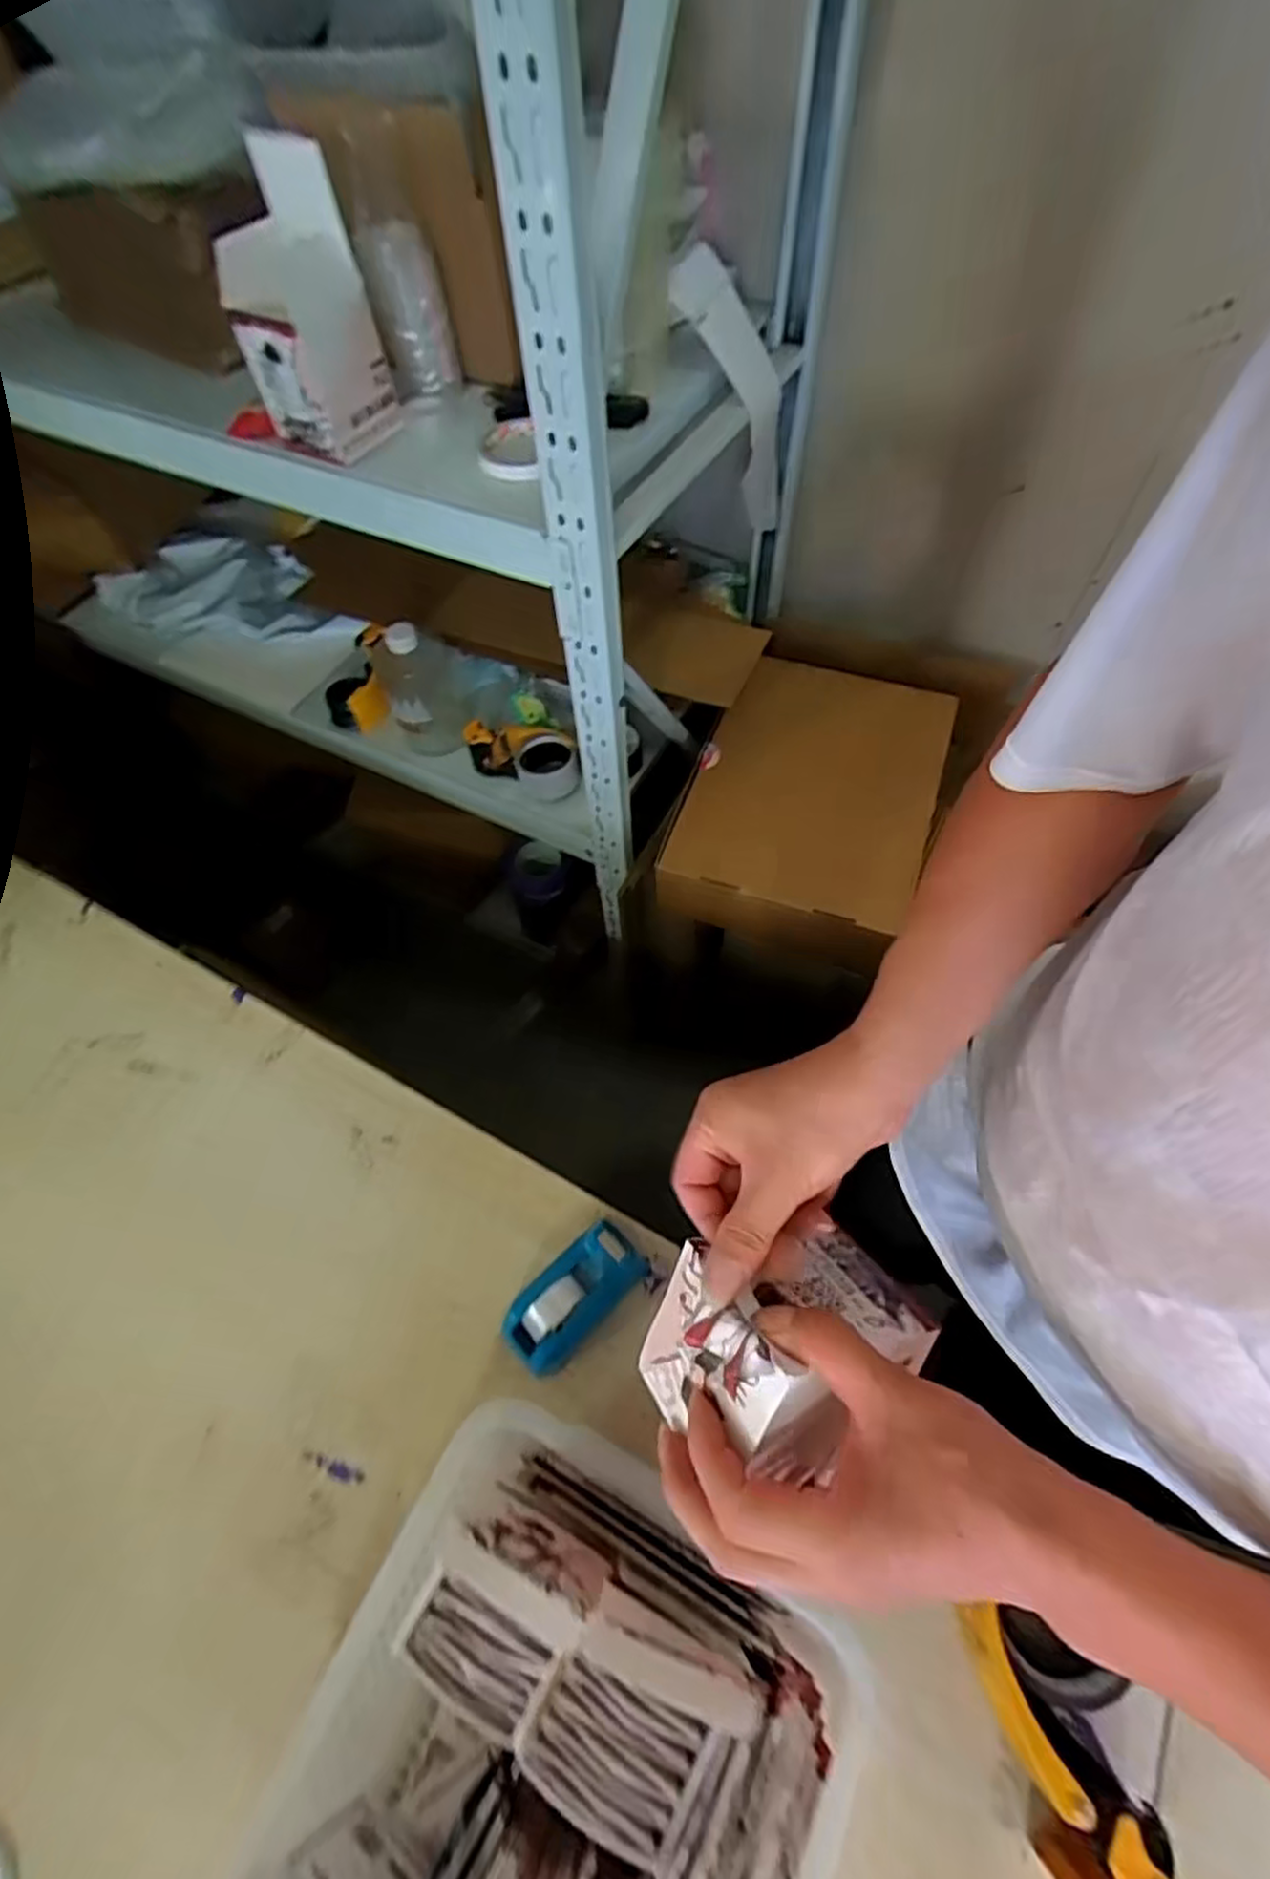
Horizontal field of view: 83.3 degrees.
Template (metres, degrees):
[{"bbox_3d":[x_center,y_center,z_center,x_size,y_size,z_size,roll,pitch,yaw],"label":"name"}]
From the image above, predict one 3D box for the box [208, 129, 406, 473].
[{"bbox_3d":[-0.291,-0.546,0.625,0.093,0.179,0.093,25,65,17],"label":"box"}]

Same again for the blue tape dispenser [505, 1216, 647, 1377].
[{"bbox_3d":[-0.046,0.272,0.548,0.113,0.063,0.057,-42,66,-18],"label":"blue tape dispenser"}]

